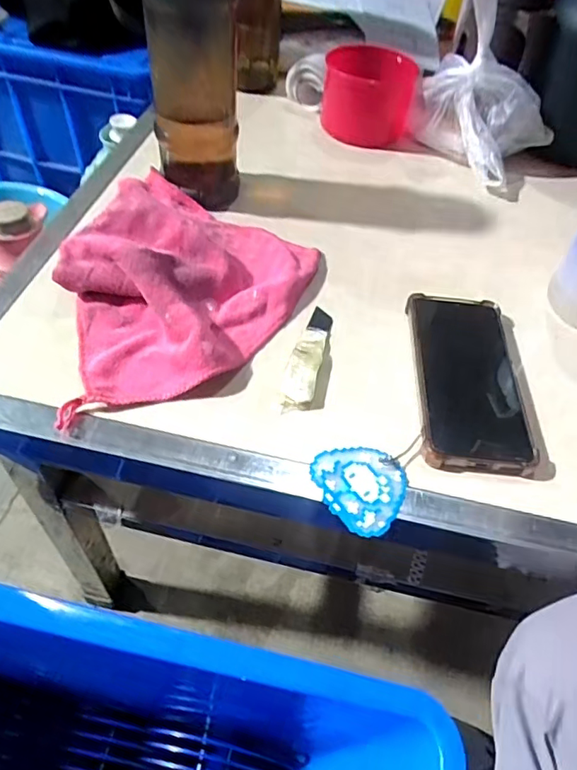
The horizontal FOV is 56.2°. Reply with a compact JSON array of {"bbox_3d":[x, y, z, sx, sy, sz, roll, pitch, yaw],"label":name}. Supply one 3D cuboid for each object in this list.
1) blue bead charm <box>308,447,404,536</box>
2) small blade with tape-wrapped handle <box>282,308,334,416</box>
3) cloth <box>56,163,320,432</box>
[{"bbox_3d":[0.047,0.062,0.350,0.054,0.006,0.060,-35,61,-28],"label":"blue bead charm"},{"bbox_3d":[0.015,-0.024,0.411,0.024,0.008,0.105,12,51,5],"label":"small blade with tape-wrapped handle"},{"bbox_3d":[-0.099,-0.079,0.423,0.190,0.042,0.257,21,52,12],"label":"cloth"}]

